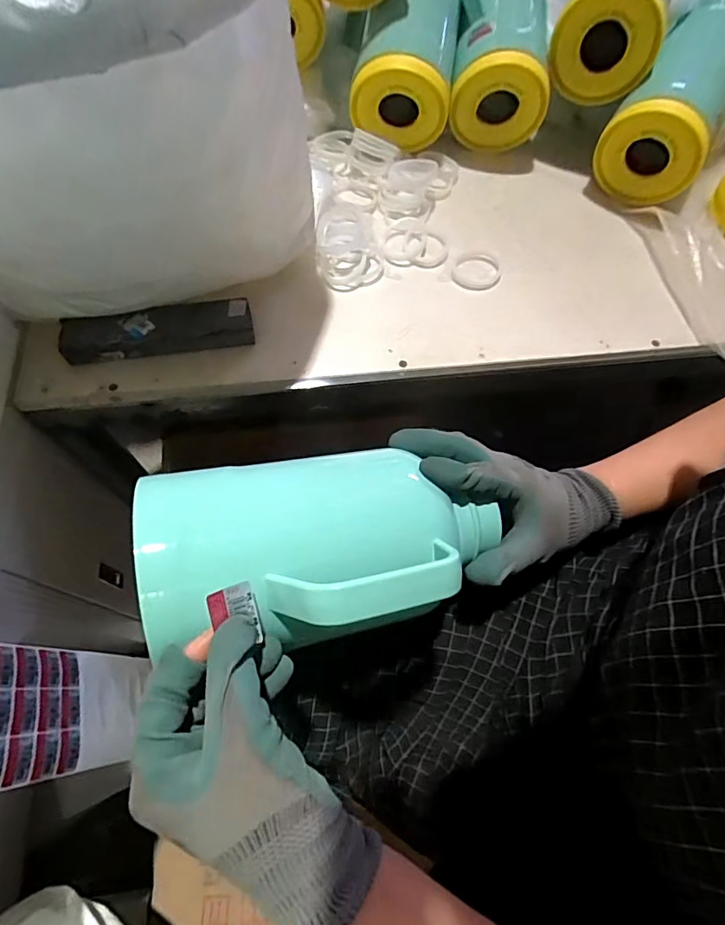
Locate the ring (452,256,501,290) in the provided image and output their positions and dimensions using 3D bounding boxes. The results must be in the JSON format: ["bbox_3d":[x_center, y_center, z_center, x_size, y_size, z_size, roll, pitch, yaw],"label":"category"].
[{"bbox_3d":[0.148,-0.250,0.638,0.074,0.005,0.059,-36,72,-18],"label":"ring"}]

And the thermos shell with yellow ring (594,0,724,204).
[{"bbox_3d":[0.517,-0.576,0.794,0.151,0.151,0.291,33,67,12],"label":"thermos shell with yellow ring"}]

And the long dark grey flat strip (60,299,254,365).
[{"bbox_3d":[-0.227,-0.148,0.543,0.198,0.036,0.045,-11,66,-9],"label":"long dark grey flat strip"}]

